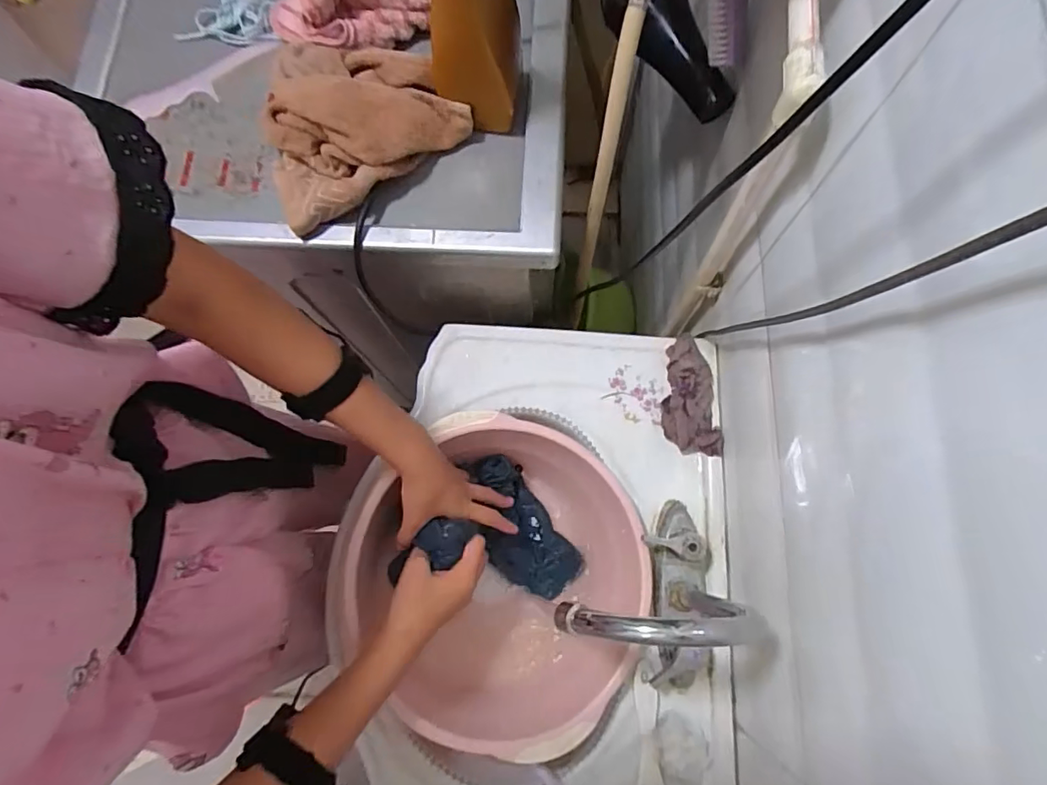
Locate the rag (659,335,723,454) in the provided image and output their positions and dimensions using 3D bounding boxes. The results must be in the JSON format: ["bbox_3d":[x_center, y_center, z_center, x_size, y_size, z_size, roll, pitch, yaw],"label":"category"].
[{"bbox_3d":[0.192,0.003,0.643,0.063,0.028,0.145,-7,74,0],"label":"rag"}]

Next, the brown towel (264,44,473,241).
[{"bbox_3d":[-0.194,-0.294,0.568,0.212,0.065,0.186,-36,76,-8],"label":"brown towel"}]

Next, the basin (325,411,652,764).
[{"bbox_3d":[-0.011,0.197,0.609,0.286,0.147,0.326,-17,74,-3],"label":"basin"}]

